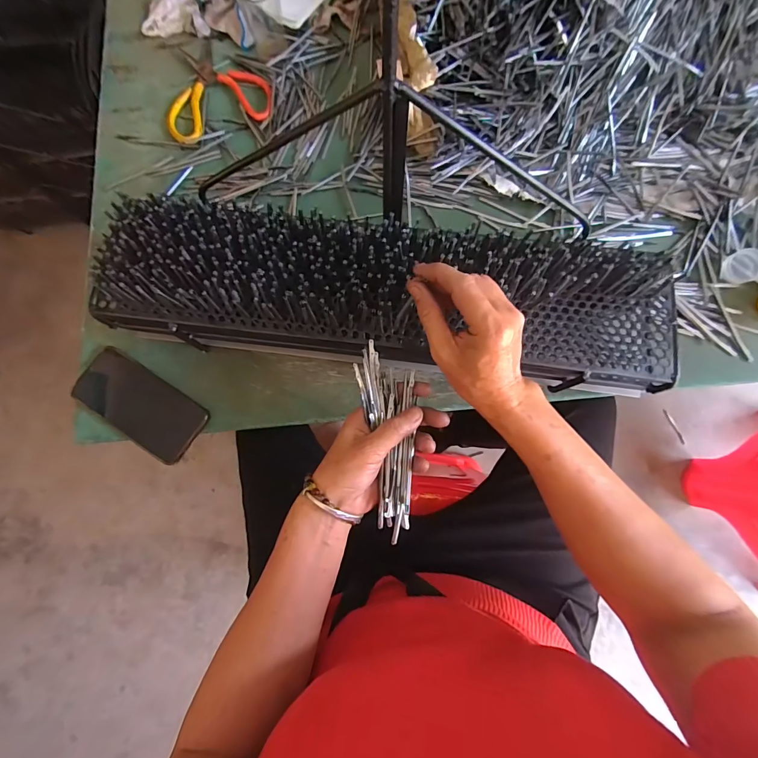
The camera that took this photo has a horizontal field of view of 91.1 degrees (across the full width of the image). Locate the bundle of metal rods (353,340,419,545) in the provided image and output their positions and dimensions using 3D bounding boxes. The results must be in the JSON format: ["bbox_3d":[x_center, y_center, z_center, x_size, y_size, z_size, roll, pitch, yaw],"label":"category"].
[{"bbox_3d":[0.010,0.053,0.337,0.051,0.017,0.166,-5,81,0],"label":"bundle of metal rods"}]

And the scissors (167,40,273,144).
[{"bbox_3d":[-0.245,-0.435,0.554,0.153,0.013,0.172,-18,79,-3],"label":"scissors"}]

